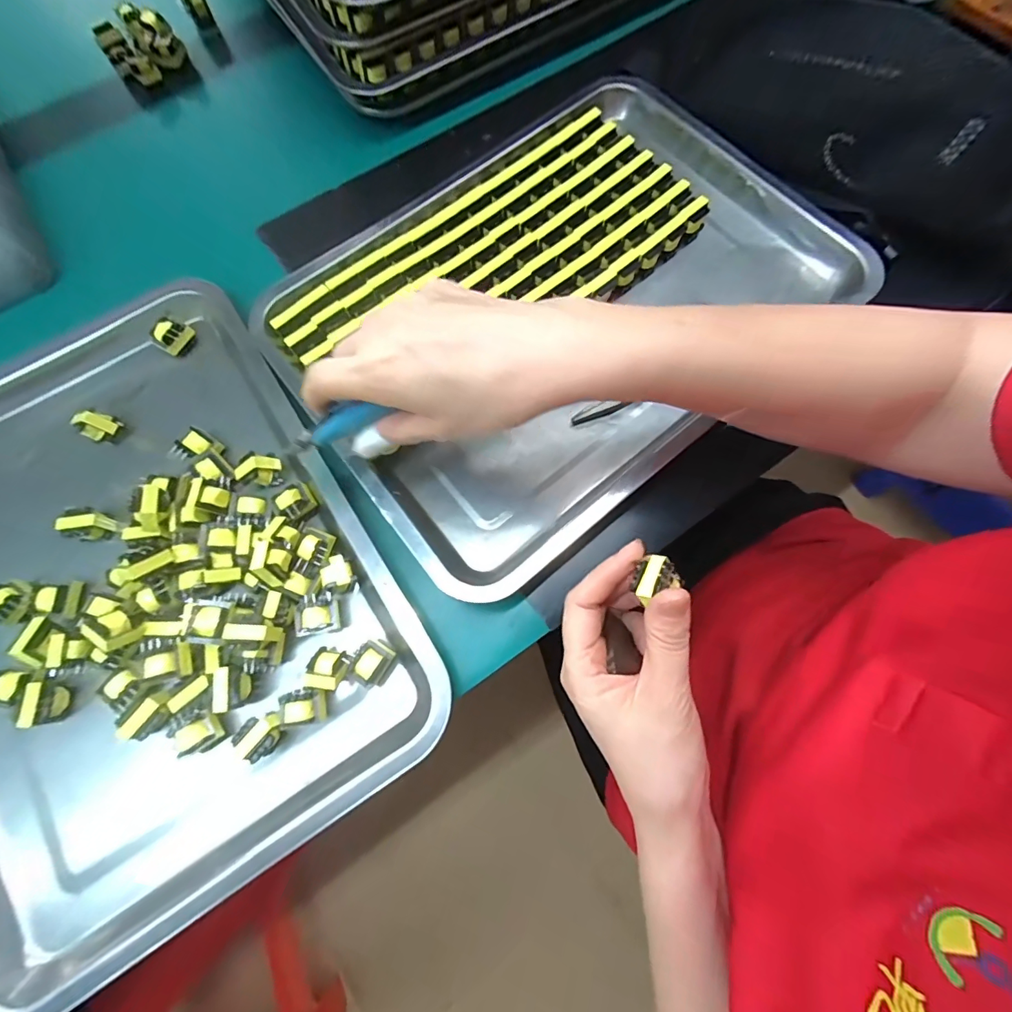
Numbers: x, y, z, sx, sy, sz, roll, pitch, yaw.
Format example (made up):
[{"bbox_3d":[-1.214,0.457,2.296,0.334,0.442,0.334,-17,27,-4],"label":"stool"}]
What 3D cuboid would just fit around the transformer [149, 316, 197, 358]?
[{"bbox_3d":[-0.255,-0.130,0.348,0.019,0.018,0.024,28,77,8],"label":"transformer"}]

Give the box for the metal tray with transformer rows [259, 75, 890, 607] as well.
[{"bbox_3d":[0.031,-0.170,0.339,0.399,0.028,0.323,-39,78,-9],"label":"metal tray with transformer rows"}]

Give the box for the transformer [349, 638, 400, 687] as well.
[{"bbox_3d":[-0.082,0.097,0.284,0.024,0.018,0.024,28,77,8],"label":"transformer"}]

